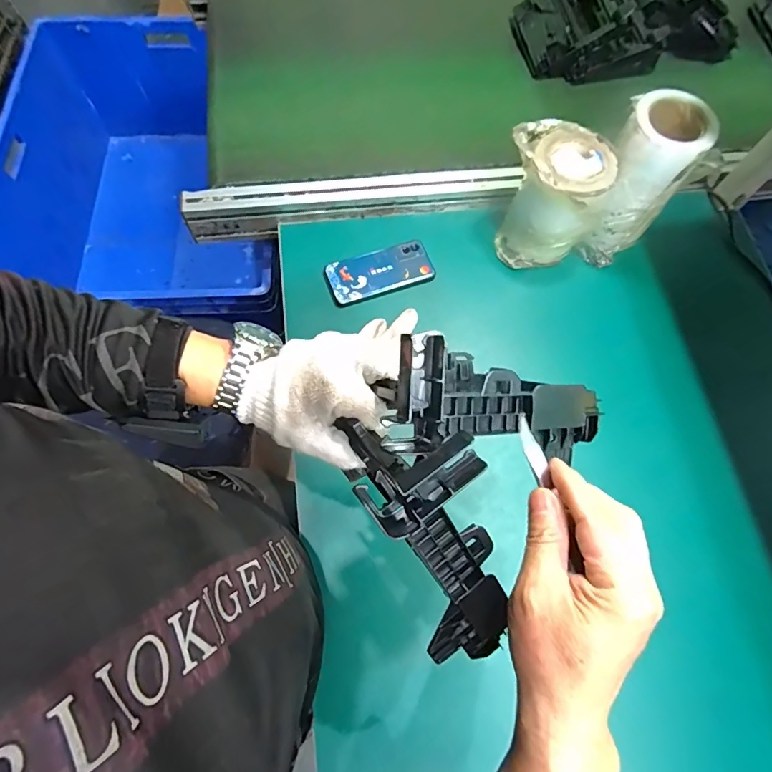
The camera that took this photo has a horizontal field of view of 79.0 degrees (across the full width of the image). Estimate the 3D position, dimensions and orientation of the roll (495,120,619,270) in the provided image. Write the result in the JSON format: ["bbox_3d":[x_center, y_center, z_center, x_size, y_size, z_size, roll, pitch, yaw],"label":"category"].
[{"bbox_3d":[0.247,-0.285,0.713,0.125,0.157,0.134,1,69,-2],"label":"roll"}]

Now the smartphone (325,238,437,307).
[{"bbox_3d":[-0.009,-0.179,0.735,0.164,0.015,0.076,-20,80,-11],"label":"smartphone"}]

